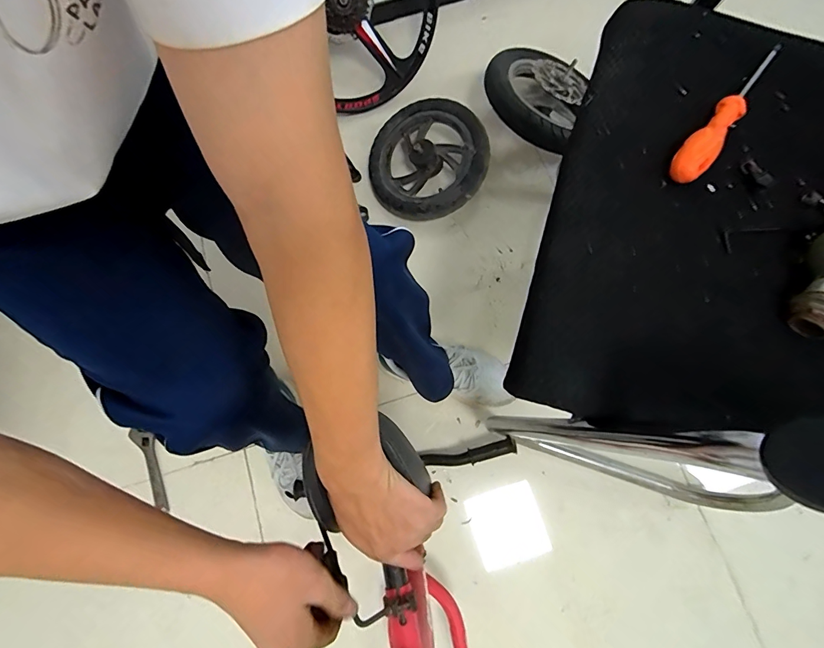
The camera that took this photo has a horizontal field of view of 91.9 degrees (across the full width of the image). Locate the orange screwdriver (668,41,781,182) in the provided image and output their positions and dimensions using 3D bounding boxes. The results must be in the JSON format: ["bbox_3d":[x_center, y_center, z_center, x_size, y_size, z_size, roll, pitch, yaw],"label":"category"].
[{"bbox_3d":[0.307,-0.205,0.392,0.030,0.031,0.167,38,82,10],"label":"orange screwdriver"}]

